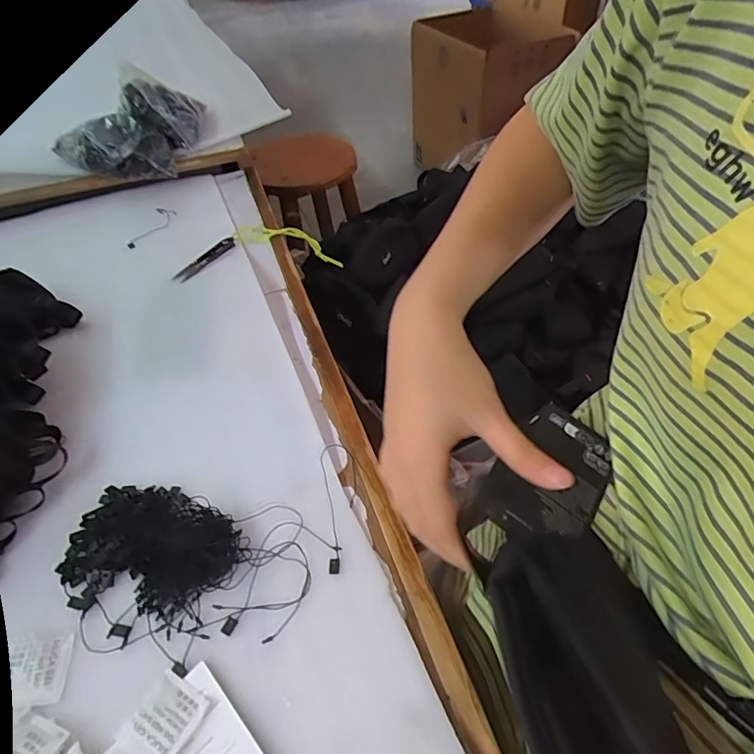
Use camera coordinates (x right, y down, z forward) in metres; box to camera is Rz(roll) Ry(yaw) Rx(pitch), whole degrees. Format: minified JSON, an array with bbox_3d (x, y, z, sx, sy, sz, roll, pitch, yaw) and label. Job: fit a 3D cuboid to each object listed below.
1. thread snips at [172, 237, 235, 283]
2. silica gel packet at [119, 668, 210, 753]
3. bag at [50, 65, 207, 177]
[{"bbox_3d":[-0.206,-0.141,0.599,0.022,0.011,0.103,18,50,19],"label":"thread snips"},{"bbox_3d":[-0.121,0.195,0.285,0.035,0.005,0.039,21,51,21],"label":"silica gel packet"},{"bbox_3d":[-0.347,-0.357,0.716,0.222,0.102,0.123,-24,50,-19],"label":"bag"}]

